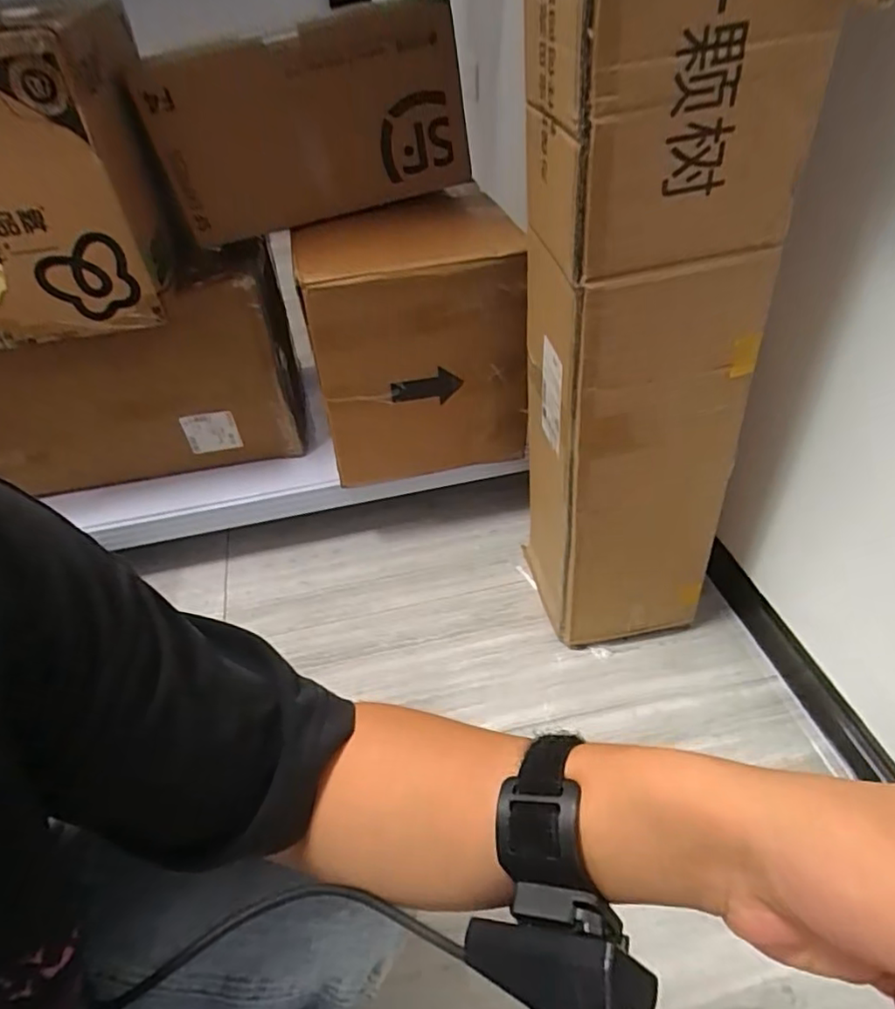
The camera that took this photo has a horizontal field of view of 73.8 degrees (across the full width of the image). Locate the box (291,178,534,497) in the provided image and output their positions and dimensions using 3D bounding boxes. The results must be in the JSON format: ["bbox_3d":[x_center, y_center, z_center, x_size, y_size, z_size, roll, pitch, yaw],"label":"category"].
[{"bbox_3d":[-0.053,-0.240,0.908,0.291,0.337,0.210,-12,46,-7],"label":"box"}]

